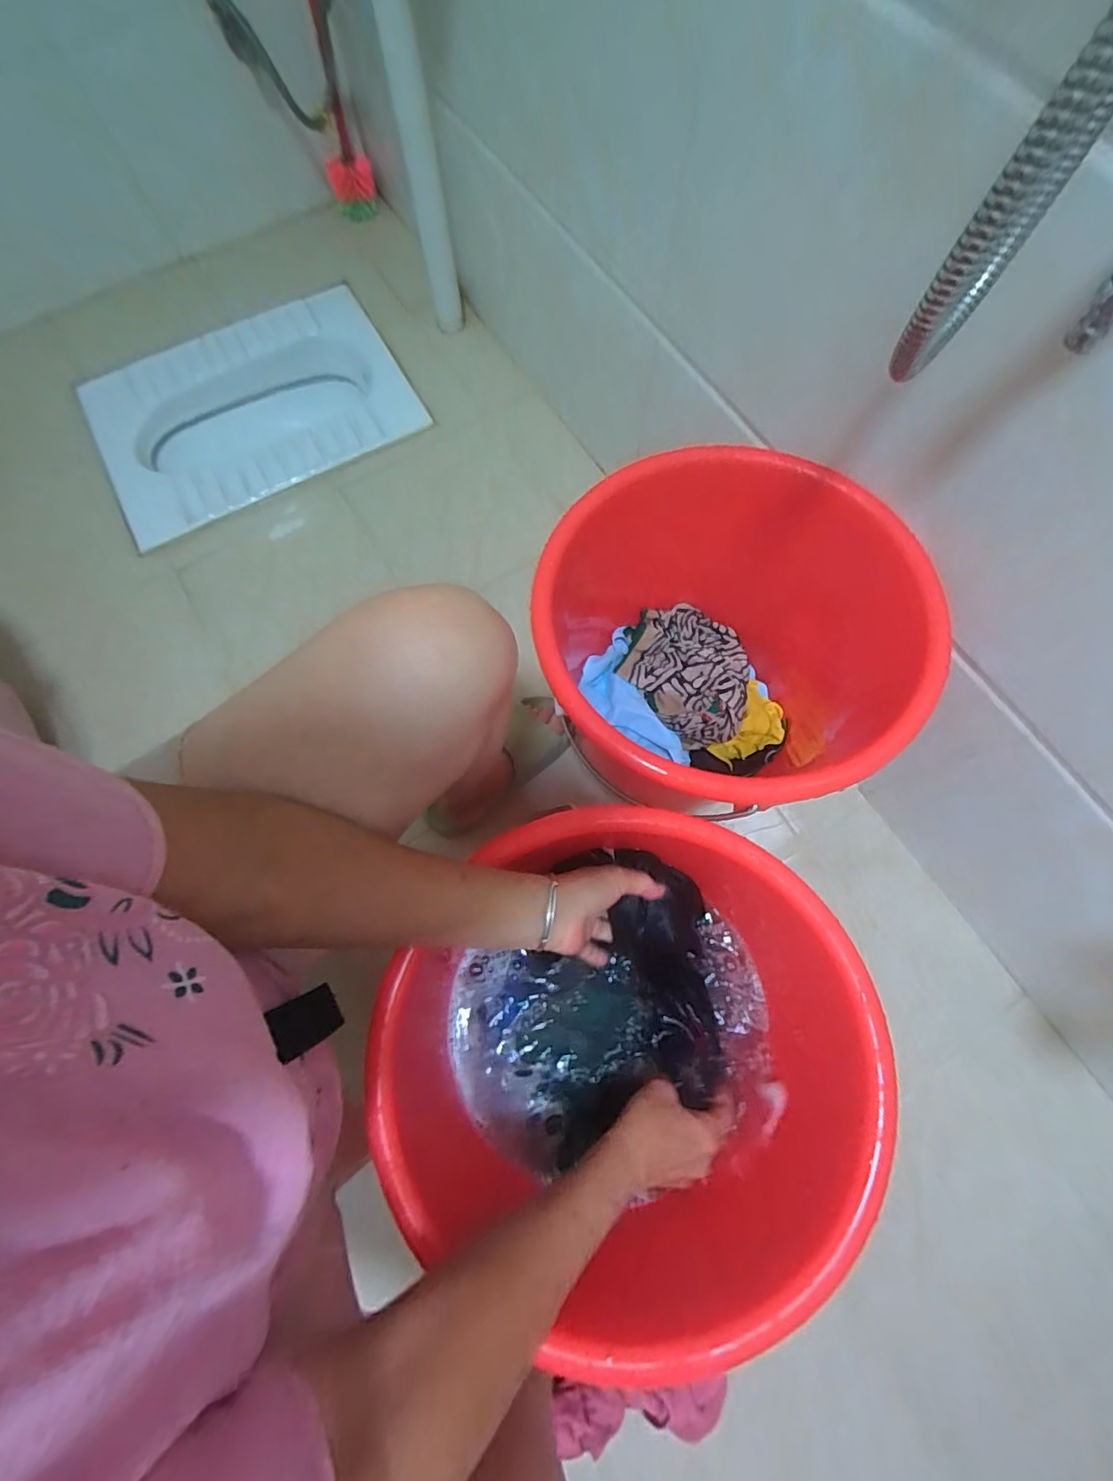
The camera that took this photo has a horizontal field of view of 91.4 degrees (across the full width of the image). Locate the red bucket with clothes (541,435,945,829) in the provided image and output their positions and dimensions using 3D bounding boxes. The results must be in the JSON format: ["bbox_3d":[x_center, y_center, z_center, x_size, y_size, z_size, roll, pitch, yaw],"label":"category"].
[{"bbox_3d":[0.175,-0.084,0.603,0.363,0.268,0.345,-12,73,-3],"label":"red bucket with clothes"}]

